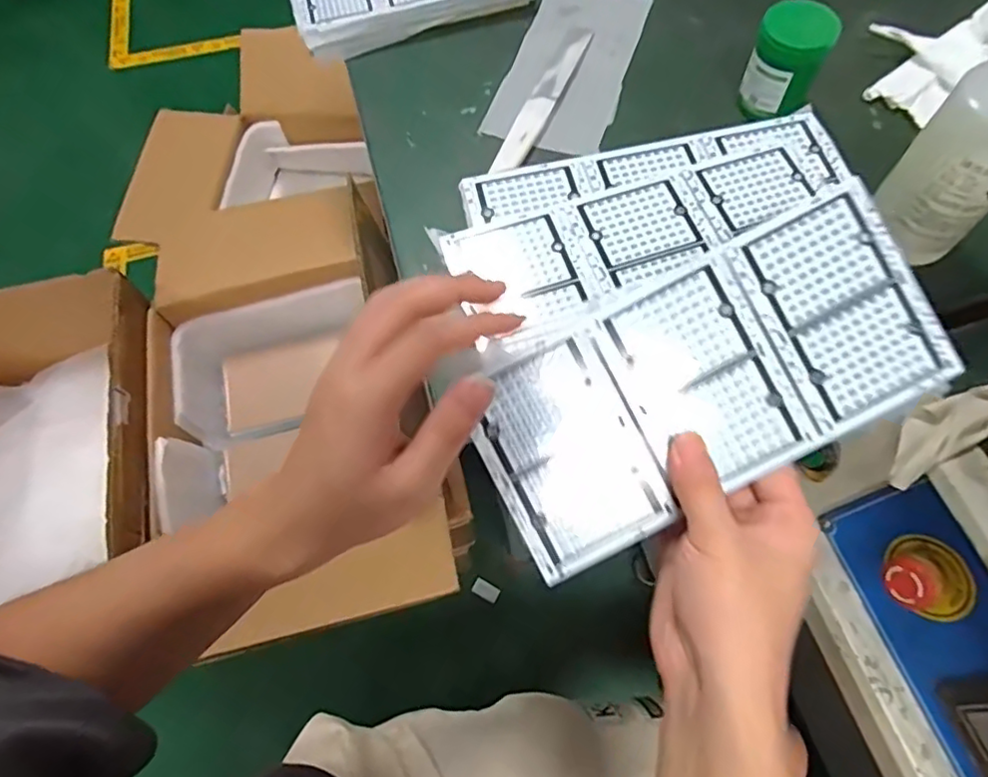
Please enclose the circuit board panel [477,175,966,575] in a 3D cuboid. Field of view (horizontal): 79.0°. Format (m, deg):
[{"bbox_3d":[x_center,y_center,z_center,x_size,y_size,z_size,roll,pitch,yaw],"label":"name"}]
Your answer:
[{"bbox_3d":[0.111,-0.003,0.316,0.238,0.006,0.115,-28,87,2],"label":"circuit board panel"}]

